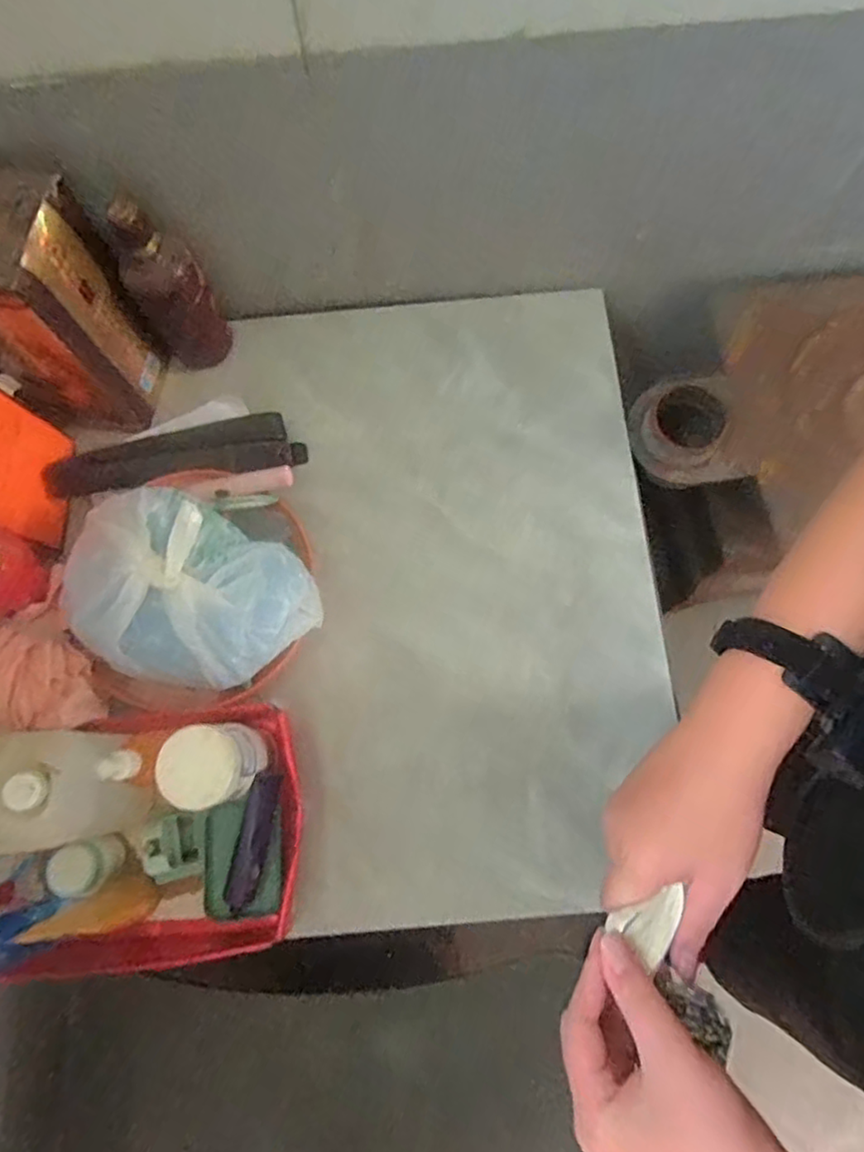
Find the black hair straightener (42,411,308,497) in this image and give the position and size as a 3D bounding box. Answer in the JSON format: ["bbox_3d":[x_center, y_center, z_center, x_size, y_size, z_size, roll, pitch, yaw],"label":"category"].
[{"bbox_3d":[-0.322,-0.145,0.810,0.312,0.052,0.081,-14,76,-2],"label":"black hair straightener"}]

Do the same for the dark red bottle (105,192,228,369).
[{"bbox_3d":[-0.311,-0.340,0.771,0.073,0.213,0.079,13,77,5],"label":"dark red bottle"}]

